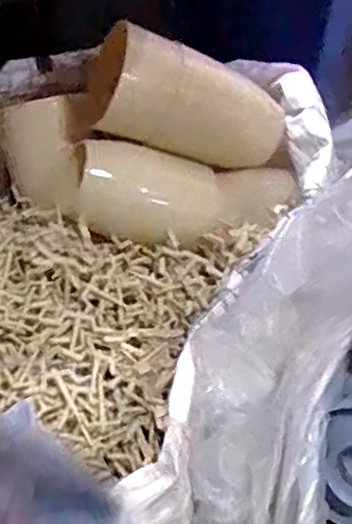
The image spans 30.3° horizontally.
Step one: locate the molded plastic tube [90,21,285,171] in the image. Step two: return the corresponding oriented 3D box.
[{"bbox_3d":[0.020,-0.216,0.881,0.269,0.129,0.099,15,39,-26],"label":"molded plastic tube"}]

